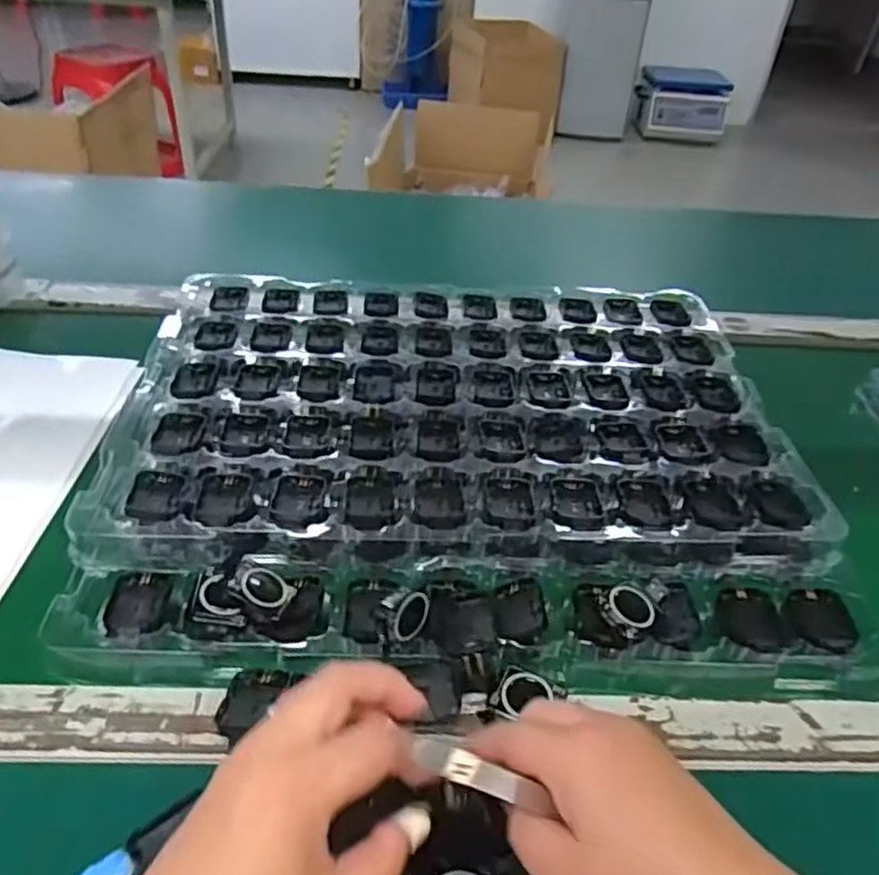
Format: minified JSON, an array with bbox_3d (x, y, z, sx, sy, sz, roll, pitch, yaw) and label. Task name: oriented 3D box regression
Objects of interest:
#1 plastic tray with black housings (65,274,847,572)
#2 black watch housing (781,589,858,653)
[{"bbox_3d":[0.015,-0.031,0.577,0.493,0.026,0.341,1,40,-5],"label":"plastic tray with black housings"},{"bbox_3d":[0.237,0.113,0.443,0.035,0.009,0.048,1,40,-4],"label":"black watch housing"}]

